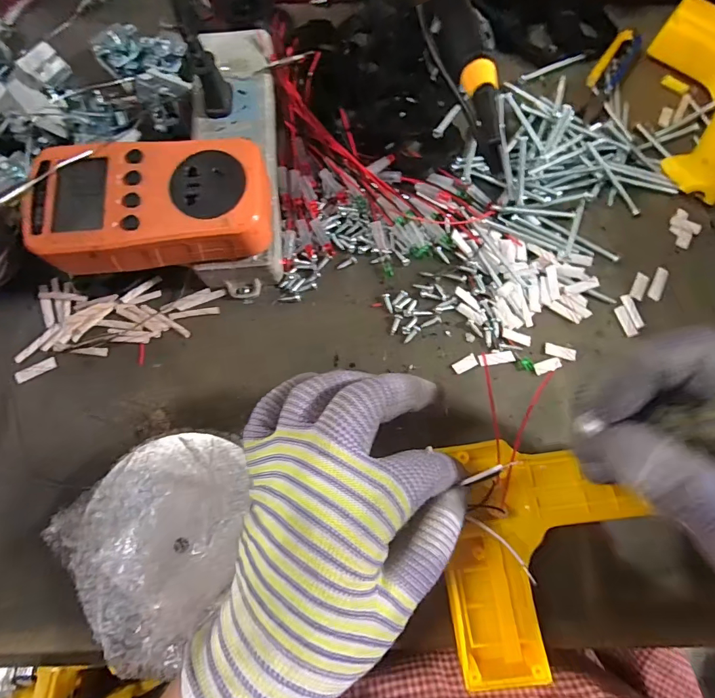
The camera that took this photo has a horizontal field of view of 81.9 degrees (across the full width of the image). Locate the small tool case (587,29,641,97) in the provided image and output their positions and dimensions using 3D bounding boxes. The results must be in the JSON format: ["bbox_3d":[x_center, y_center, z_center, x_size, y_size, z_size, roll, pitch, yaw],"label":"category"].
[{"bbox_3d":[0.205,-0.228,0.327,0.021,0.011,0.063,36,79,7],"label":"small tool case"}]

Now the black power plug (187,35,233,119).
[{"bbox_3d":[-0.092,-0.171,0.257,0.016,0.043,0.021,-4,77,-2],"label":"black power plug"}]

